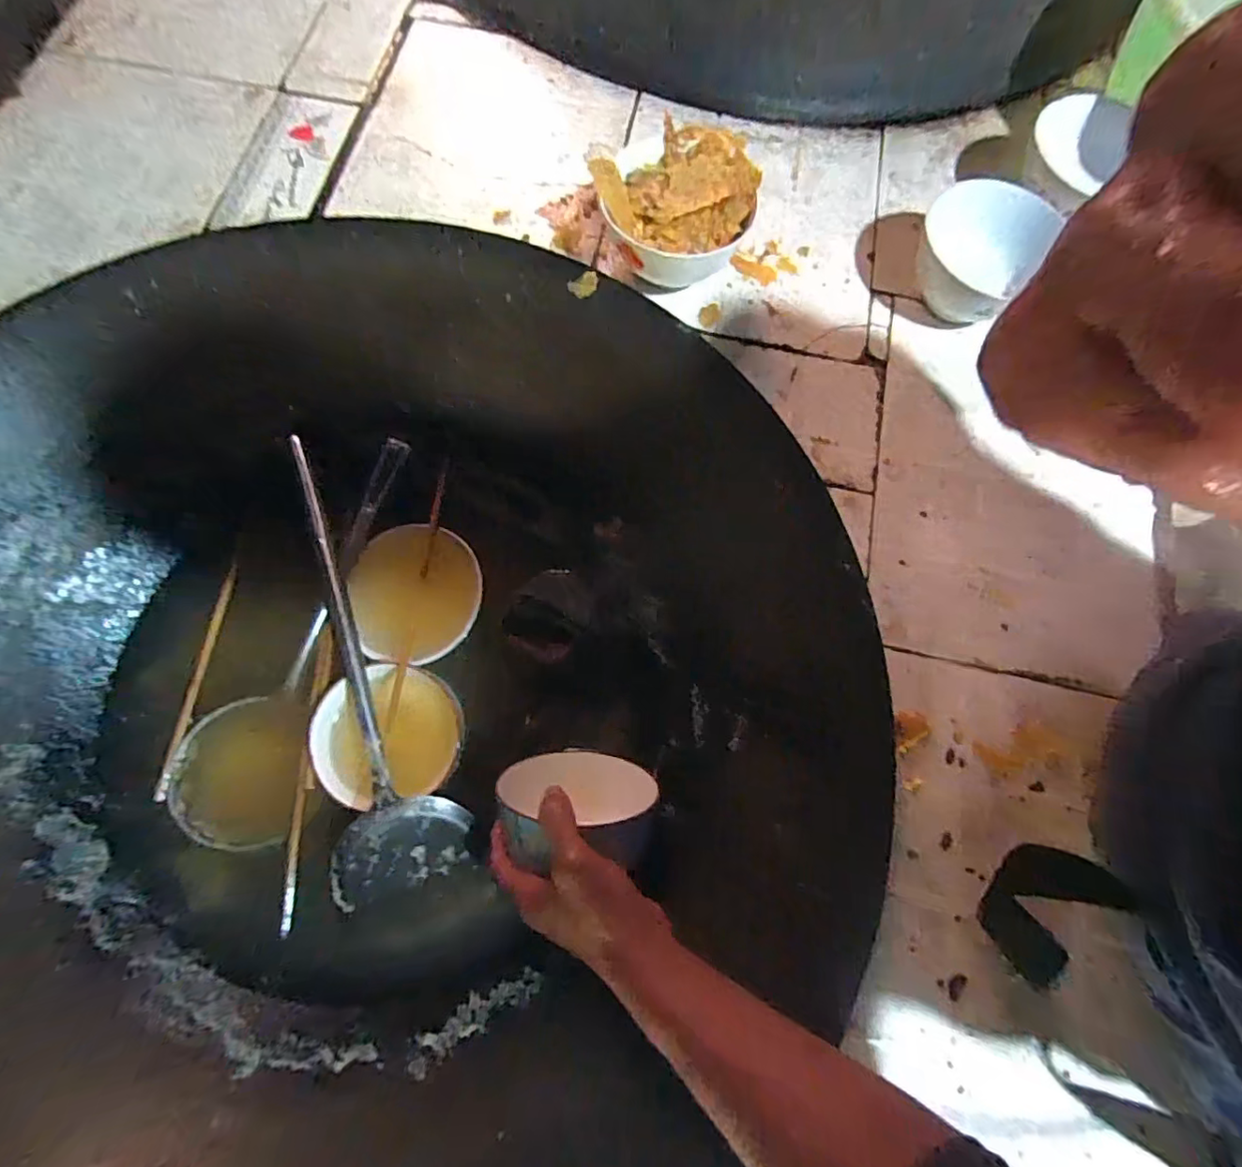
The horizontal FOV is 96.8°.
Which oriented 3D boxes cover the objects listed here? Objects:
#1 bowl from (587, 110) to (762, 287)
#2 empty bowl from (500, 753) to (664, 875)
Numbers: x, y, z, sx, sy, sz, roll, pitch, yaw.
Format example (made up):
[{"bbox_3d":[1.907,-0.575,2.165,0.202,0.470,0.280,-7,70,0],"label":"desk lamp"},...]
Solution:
[{"bbox_3d":[0.044,-0.312,0.472,0.126,0.071,0.122,1,73,-2],"label":"bowl"},{"bbox_3d":[-0.041,0.181,0.441,0.136,0.113,0.060,-3,108,-41],"label":"empty bowl"}]

